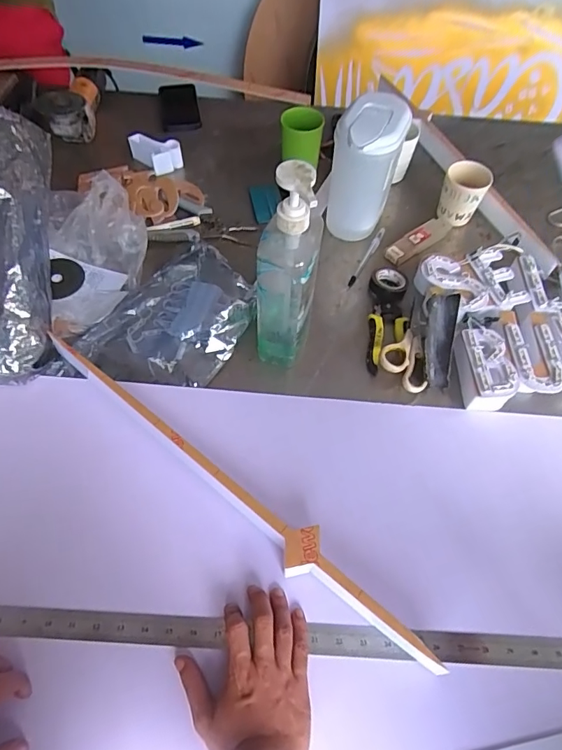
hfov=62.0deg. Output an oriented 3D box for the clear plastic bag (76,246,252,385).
[{"bbox_3d":[-0.153,-0.073,0.668,0.235,0.053,0.181,-38,66,-23],"label":"clear plastic bag"}]

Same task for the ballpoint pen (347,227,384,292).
[{"bbox_3d":[0.143,-0.197,0.780,0.011,0.017,0.148,25,59,12],"label":"ballpoint pen"}]

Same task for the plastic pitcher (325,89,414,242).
[{"bbox_3d":[0.130,-0.314,0.745,0.097,0.192,0.136,13,58,6],"label":"plastic pitcher"}]

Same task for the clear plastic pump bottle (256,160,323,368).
[{"bbox_3d":[0.007,-0.108,0.561,0.067,0.281,0.065,10,58,4],"label":"clear plastic pump bottle"}]

